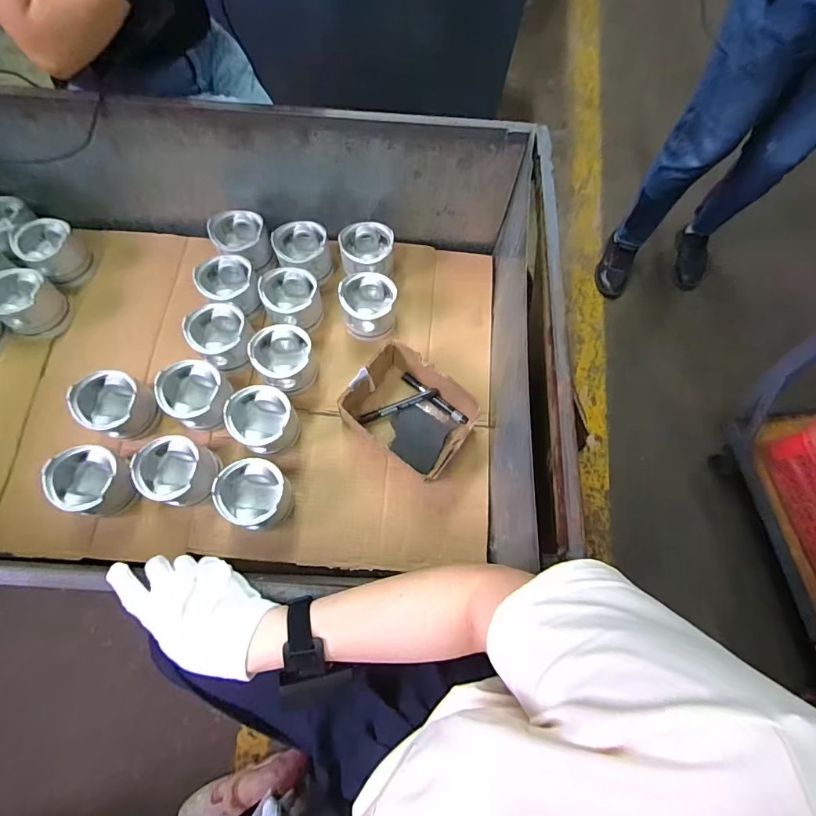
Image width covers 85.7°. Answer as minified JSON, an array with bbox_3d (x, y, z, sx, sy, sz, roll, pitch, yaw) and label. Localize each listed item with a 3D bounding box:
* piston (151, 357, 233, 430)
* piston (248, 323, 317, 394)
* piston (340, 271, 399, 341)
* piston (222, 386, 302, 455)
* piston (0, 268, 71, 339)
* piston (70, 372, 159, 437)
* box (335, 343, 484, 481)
[{"bbox_3d":[-0.364,-0.016,0.768,0.114,0.091,0.108,1,69,-3],"label":"piston"},{"bbox_3d":[-0.220,-0.084,0.790,0.107,0.078,0.105,1,69,-3],"label":"piston"},{"bbox_3d":[-0.076,-0.196,0.854,0.108,0.074,0.115,-9,70,-6],"label":"piston"},{"bbox_3d":[-0.245,0.020,0.750,0.099,0.087,0.100,1,69,-3],"label":"piston"},{"bbox_3d":[-0.707,-0.192,0.819,0.115,0.094,0.106,27,70,7],"label":"piston"},{"bbox_3d":[-0.505,-0.004,0.764,0.102,0.092,0.099,1,69,-3],"label":"piston"},{"bbox_3d":[0.004,0.009,0.774,0.208,0.090,0.162,37,72,11],"label":"box"}]

